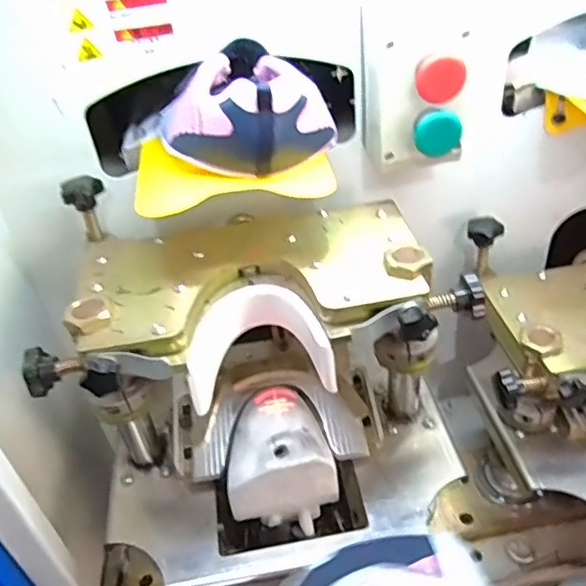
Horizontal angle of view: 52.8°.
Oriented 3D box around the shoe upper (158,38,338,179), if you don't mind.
[{"bbox_3d":[-0.039,-0.140,0.462,0.117,0.067,0.111,13,43,24],"label":"shoe upper"}]

